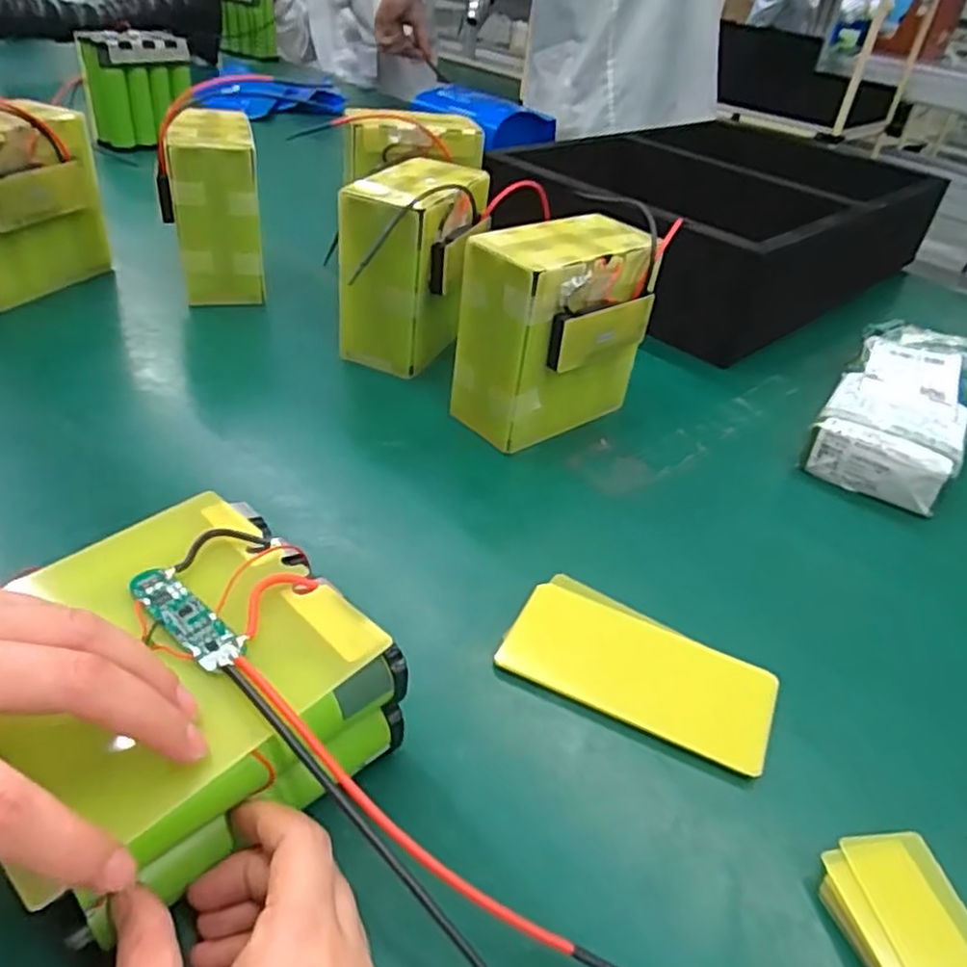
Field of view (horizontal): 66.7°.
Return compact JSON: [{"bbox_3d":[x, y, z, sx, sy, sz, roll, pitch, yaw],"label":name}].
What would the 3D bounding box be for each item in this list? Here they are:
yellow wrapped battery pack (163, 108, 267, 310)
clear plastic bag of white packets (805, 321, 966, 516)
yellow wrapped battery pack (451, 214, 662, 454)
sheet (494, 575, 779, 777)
[{"bbox_3d":[-0.259,-0.261,0.709,0.080,0.160,0.106,-5,38,-16],"label":"yellow wrapped battery pack"},{"bbox_3d":[0.367,-0.071,0.646,0.108,0.058,0.266,25,39,22],"label":"clear plastic bag of white packets"},{"bbox_3d":[0.053,-0.114,0.567,0.137,0.145,0.085,-22,45,-34],"label":"yellow wrapped battery pack"},{"bbox_3d":[0.085,0.099,0.404,0.142,0.009,0.077,21,39,16],"label":"sheet"}]

